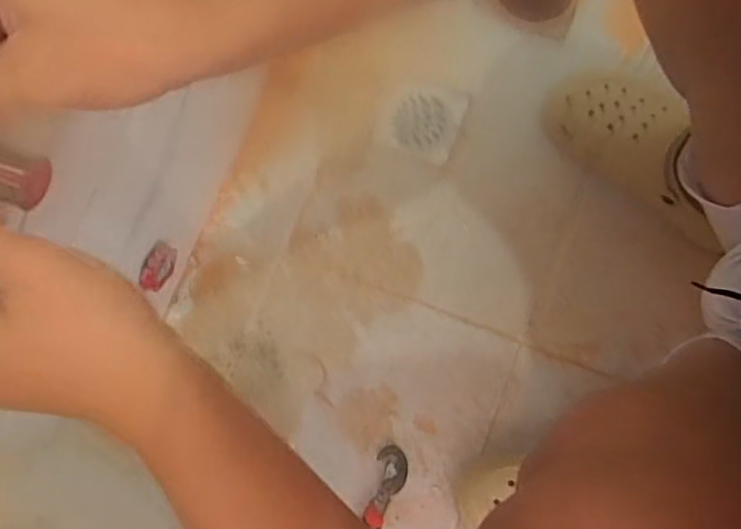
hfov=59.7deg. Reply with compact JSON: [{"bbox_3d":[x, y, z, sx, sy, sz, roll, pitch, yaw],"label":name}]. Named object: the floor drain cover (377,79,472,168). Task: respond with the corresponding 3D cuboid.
[{"bbox_3d":[0.066,-0.187,0.821,0.097,0.011,0.099,20,80,5],"label":"floor drain cover"}]

